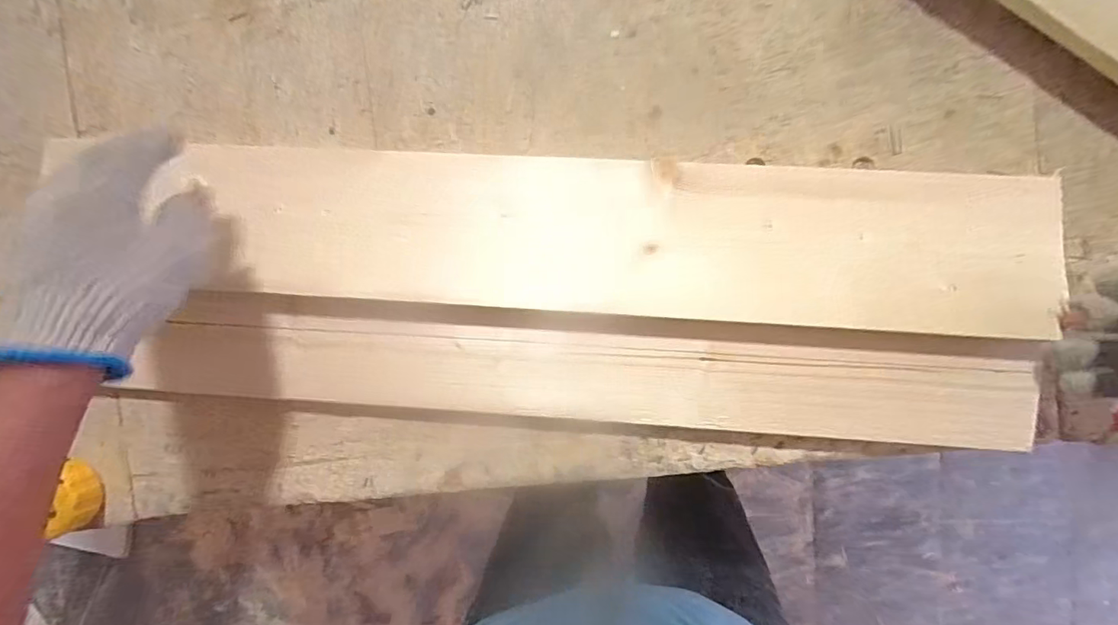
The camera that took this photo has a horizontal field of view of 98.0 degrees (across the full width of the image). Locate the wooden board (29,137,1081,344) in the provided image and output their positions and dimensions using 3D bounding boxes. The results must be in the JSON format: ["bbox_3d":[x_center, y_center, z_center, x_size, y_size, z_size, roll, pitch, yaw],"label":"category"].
[{"bbox_3d":[0.041,-0.059,0.382,0.634,0.024,0.121,4,92,5],"label":"wooden board"}]

